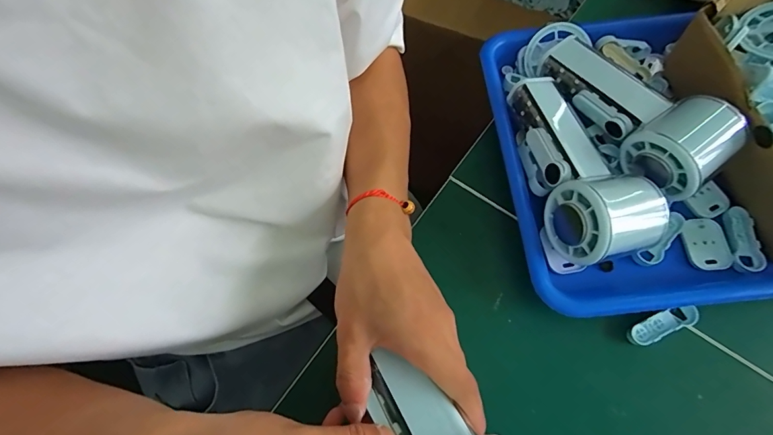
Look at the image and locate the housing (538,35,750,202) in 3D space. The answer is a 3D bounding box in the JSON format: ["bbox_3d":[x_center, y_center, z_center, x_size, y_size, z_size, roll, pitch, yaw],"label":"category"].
[{"bbox_3d":[0.185,-0.087,0.302,0.061,0.052,0.152,-37,72,-12],"label":"housing"}]

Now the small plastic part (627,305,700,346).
[{"bbox_3d":[0.195,0.075,0.279,0.049,0.012,0.016,-21,69,-7],"label":"small plastic part"}]

